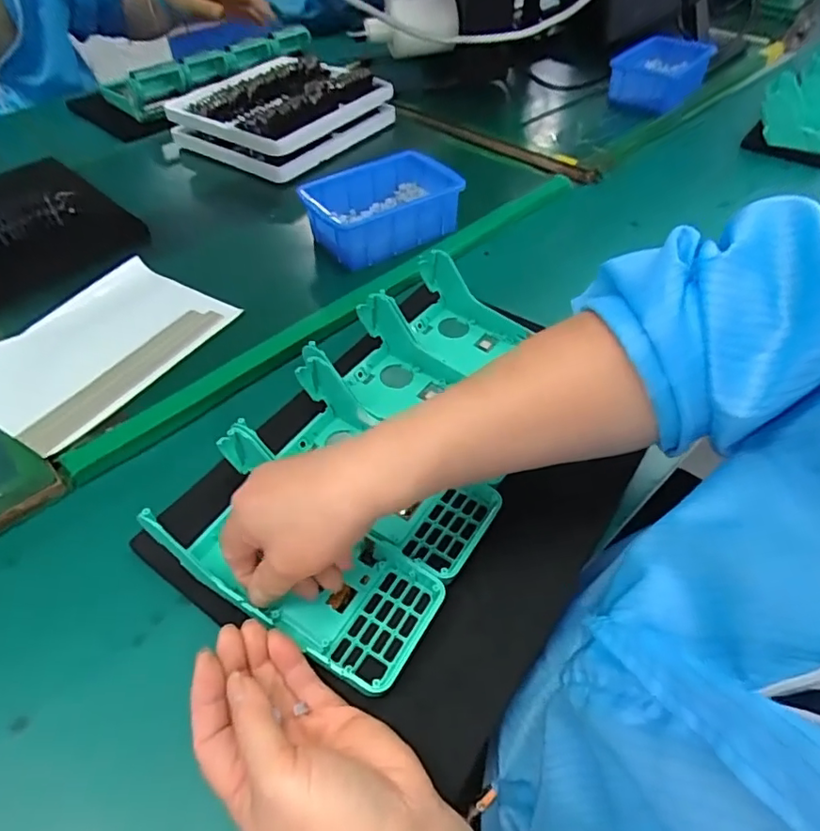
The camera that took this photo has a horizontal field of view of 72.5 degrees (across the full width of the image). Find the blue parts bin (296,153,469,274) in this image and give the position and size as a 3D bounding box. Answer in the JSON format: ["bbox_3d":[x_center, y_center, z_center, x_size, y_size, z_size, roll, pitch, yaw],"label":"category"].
[{"bbox_3d":[-0.028,-0.207,0.571,0.143,0.058,0.100,-28,53,-22],"label":"blue parts bin"}]

